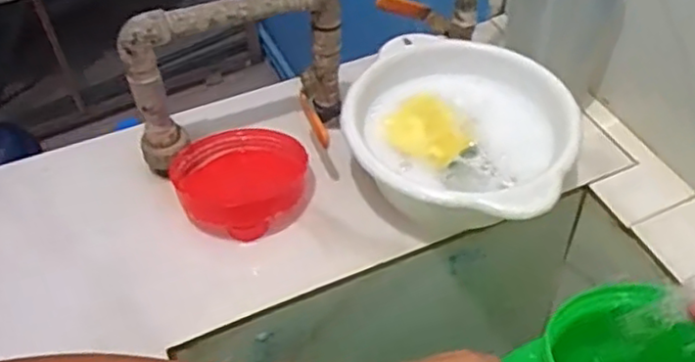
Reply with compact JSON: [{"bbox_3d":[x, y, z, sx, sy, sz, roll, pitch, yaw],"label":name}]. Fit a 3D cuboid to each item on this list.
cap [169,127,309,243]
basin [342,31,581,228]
[{"bbox_3d":[-0.096,-0.001,0.619,0.117,0.056,0.114,-1,49,1],"label":"cap"},{"bbox_3d":[0.099,-0.033,0.612,0.194,0.087,0.182,-1,49,1],"label":"basin"}]

